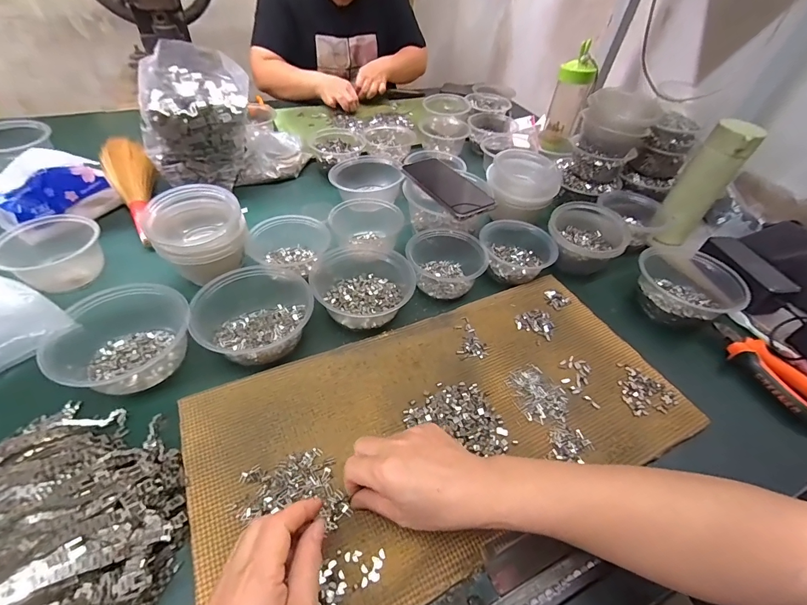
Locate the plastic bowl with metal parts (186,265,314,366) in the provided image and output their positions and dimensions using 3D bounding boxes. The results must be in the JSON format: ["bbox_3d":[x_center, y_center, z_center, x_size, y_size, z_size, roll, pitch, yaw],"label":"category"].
[{"bbox_3d":[-0.183,0.009,0.457,0.131,0.051,0.137,3,48,-3],"label":"plastic bowl with metal parts"}]

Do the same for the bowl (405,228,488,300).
[{"bbox_3d":[0.063,-0.067,0.550,0.114,0.052,0.115,3,48,-3],"label":"bowl"}]

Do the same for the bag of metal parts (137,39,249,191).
[{"bbox_3d":[-0.356,-0.323,0.657,0.154,0.179,0.170,-9,50,-13],"label":"bag of metal parts"}]

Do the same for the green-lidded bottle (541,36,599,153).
[{"bbox_3d":[0.359,-0.436,0.816,0.076,0.191,0.084,18,49,10],"label":"green-lidded bottle"}]

